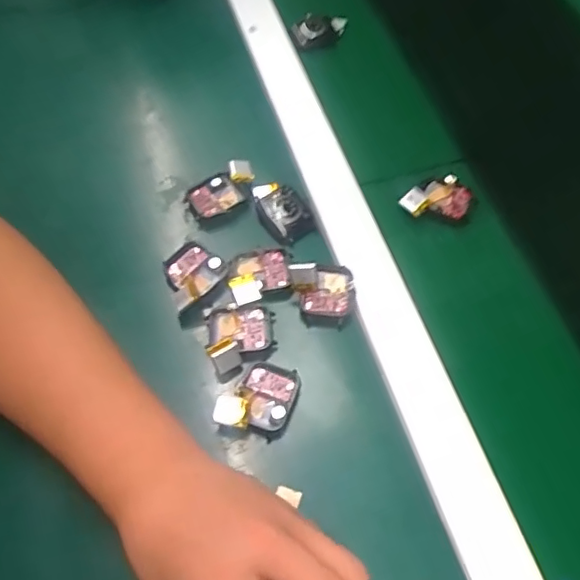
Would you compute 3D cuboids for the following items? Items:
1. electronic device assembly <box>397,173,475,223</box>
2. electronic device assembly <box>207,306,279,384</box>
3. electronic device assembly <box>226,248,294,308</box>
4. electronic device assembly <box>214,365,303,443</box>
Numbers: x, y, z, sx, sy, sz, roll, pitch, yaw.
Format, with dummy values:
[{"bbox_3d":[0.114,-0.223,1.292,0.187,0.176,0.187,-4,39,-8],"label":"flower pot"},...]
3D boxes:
[{"bbox_3d":[0.118,-0.074,0.464,0.058,0.023,0.038,5,60,4],"label":"electronic device assembly"},{"bbox_3d":[-0.034,0.031,0.397,0.048,0.023,0.045,-22,62,-12],"label":"electronic device assembly"},{"bbox_3d":[-0.022,-0.012,0.418,0.046,0.022,0.044,-7,60,-4],"label":"electronic device assembly"},{"bbox_3d":[-0.020,0.071,0.379,0.045,0.018,0.047,15,61,9],"label":"electronic device assembly"}]

